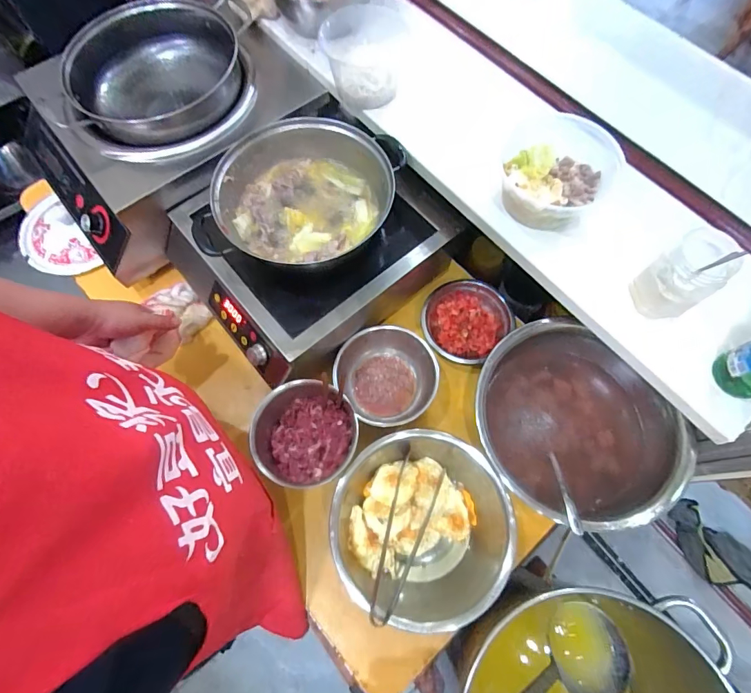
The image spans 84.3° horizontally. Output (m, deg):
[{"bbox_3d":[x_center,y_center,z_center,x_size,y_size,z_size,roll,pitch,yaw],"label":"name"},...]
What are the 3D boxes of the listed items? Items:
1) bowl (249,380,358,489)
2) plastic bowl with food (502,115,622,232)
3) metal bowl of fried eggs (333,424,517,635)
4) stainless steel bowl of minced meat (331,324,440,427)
[{"bbox_3d":[-0.111,0.142,0.657,0.157,0.116,0.149,0,70,1],"label":"bowl"},{"bbox_3d":[0.258,-0.243,0.603,0.153,0.064,0.165,32,74,11],"label":"plastic bowl with food"},{"bbox_3d":[0.064,0.259,0.613,0.238,0.103,0.243,0,70,1],"label":"metal bowl of fried eggs"},{"bbox_3d":[0.017,0.054,0.717,0.158,0.077,0.174,-35,73,-11],"label":"stainless steel bowl of minced meat"}]

